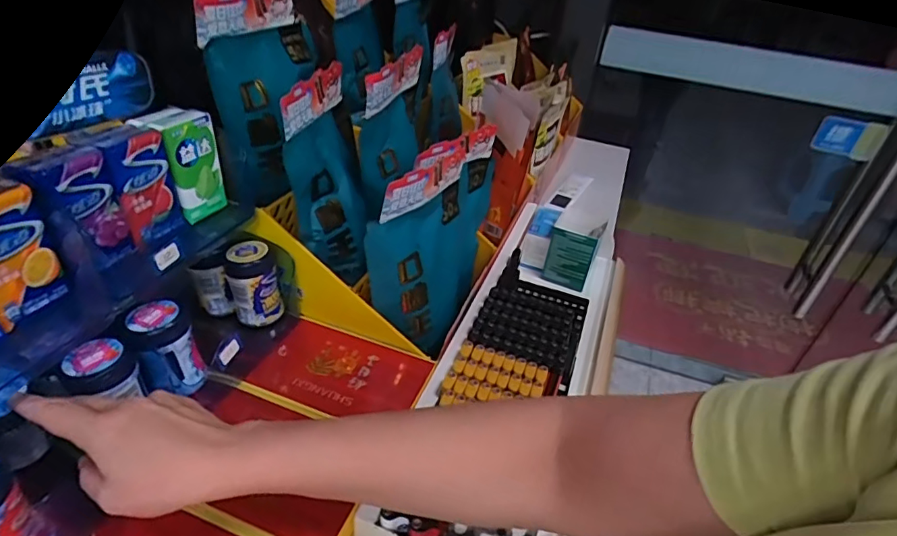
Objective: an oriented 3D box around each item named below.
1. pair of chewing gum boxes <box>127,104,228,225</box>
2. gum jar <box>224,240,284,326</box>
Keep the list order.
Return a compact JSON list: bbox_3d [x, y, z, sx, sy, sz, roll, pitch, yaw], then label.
[{"bbox_3d":[-0.250,-0.099,0.488,0.053,0.089,0.051,20,38,18],"label":"pair of chewing gum boxes"},{"bbox_3d":[-0.200,0.016,0.533,0.045,0.074,0.047,4,36,-3],"label":"gum jar"}]

